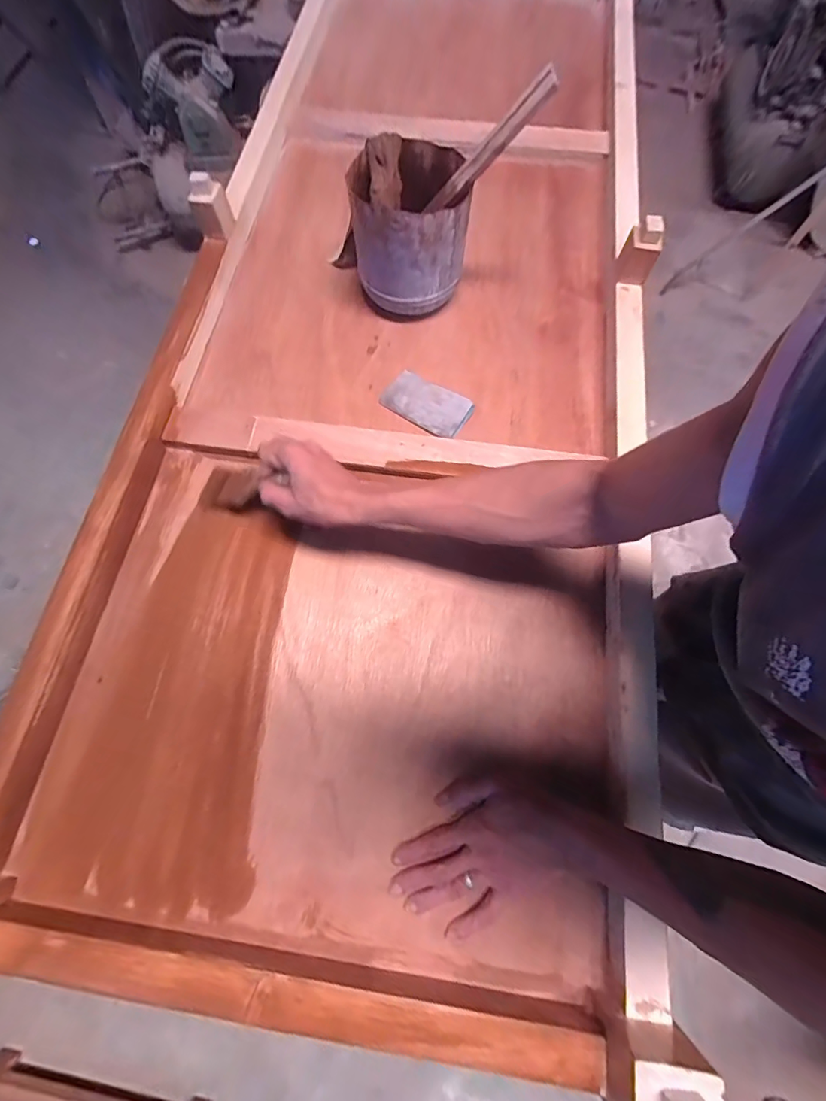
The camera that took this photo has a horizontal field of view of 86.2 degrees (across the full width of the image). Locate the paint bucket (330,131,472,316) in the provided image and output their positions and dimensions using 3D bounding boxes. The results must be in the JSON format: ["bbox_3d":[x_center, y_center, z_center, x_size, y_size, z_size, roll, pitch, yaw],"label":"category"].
[{"bbox_3d":[0.000,-0.419,0.592,0.147,0.150,0.146,11,66,3],"label":"paint bucket"}]

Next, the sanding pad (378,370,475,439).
[{"bbox_3d":[0.021,-0.195,0.579,0.109,0.012,0.064,32,69,12],"label":"sanding pad"}]

